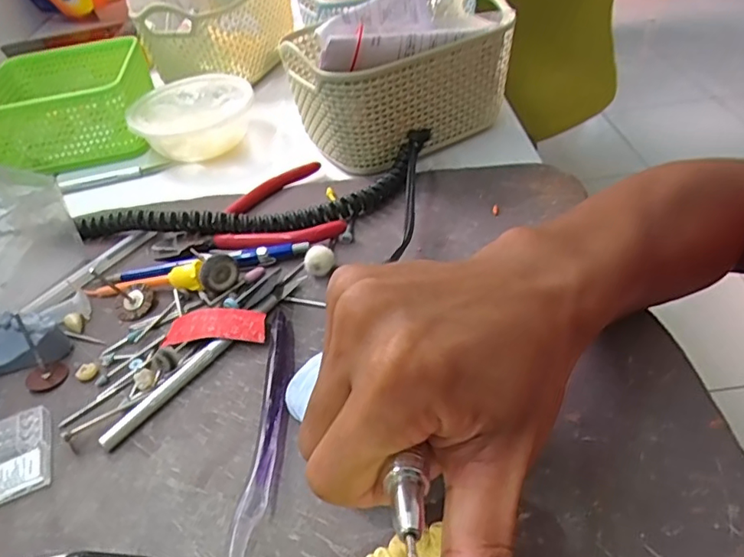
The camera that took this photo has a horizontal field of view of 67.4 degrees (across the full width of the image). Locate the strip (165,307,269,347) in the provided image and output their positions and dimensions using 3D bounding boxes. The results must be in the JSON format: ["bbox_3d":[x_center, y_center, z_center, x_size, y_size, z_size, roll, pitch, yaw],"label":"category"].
[{"bbox_3d":[-0.088,0.027,0.311,0.057,0.012,0.020,-2,43,6],"label":"strip"}]

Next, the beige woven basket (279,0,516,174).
[{"bbox_3d":[0.018,-0.171,0.451,0.172,0.098,0.157,-19,44,-12],"label":"beige woven basket"}]

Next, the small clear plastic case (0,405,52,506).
[{"bbox_3d":[-0.173,0.085,0.267,0.036,0.007,0.046,-19,44,-12],"label":"small clear plastic case"}]

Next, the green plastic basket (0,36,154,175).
[{"bbox_3d":[-0.272,-0.161,0.508,0.133,0.057,0.143,-11,43,-3],"label":"green plastic basket"}]

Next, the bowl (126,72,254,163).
[{"bbox_3d":[-0.147,-0.135,0.481,0.097,0.046,0.089,-4,43,4],"label":"bowl"}]

